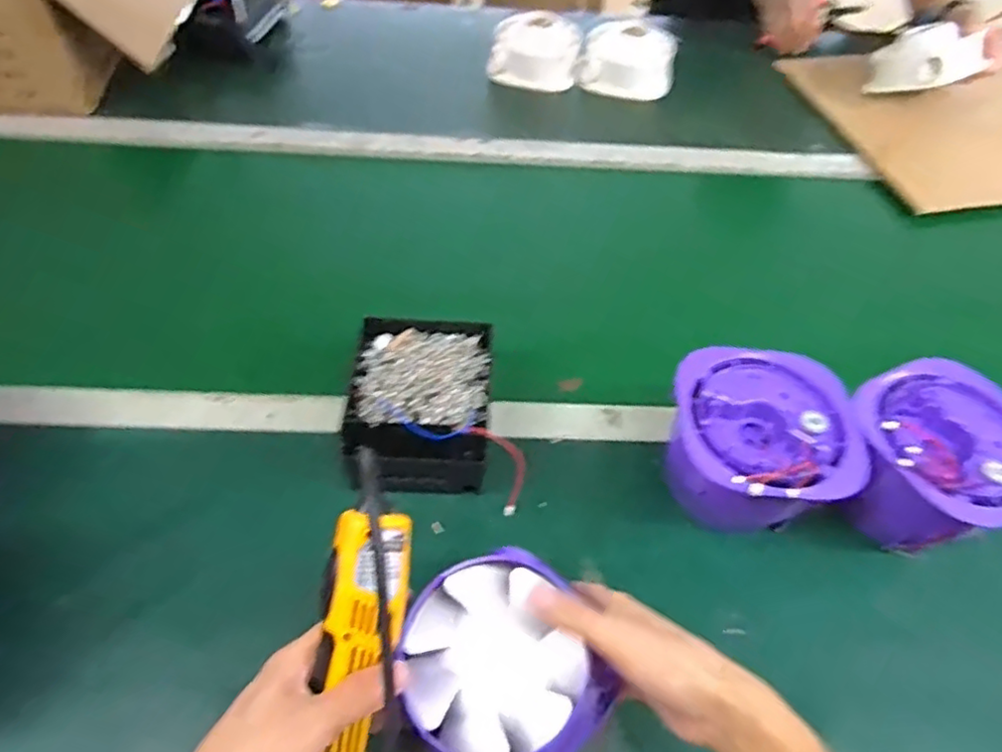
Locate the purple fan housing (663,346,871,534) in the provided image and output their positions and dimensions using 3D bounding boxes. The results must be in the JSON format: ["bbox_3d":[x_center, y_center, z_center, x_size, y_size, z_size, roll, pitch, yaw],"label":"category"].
[{"bbox_3d":[0.211,0.060,0.542,0.136,0.100,0.141,4,53,-1],"label":"purple fan housing"}]

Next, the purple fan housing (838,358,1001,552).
[{"bbox_3d":[0.357,0.076,0.541,0.140,0.103,0.138,-15,55,-14],"label":"purple fan housing"}]

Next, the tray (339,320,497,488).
[{"bbox_3d":[-0.070,0.027,0.568,0.115,0.071,0.156,4,53,-1],"label":"tray"}]

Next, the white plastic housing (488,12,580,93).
[{"bbox_3d":[0.055,-0.500,0.973,0.133,0.071,0.118,15,54,7],"label":"white plastic housing"}]

